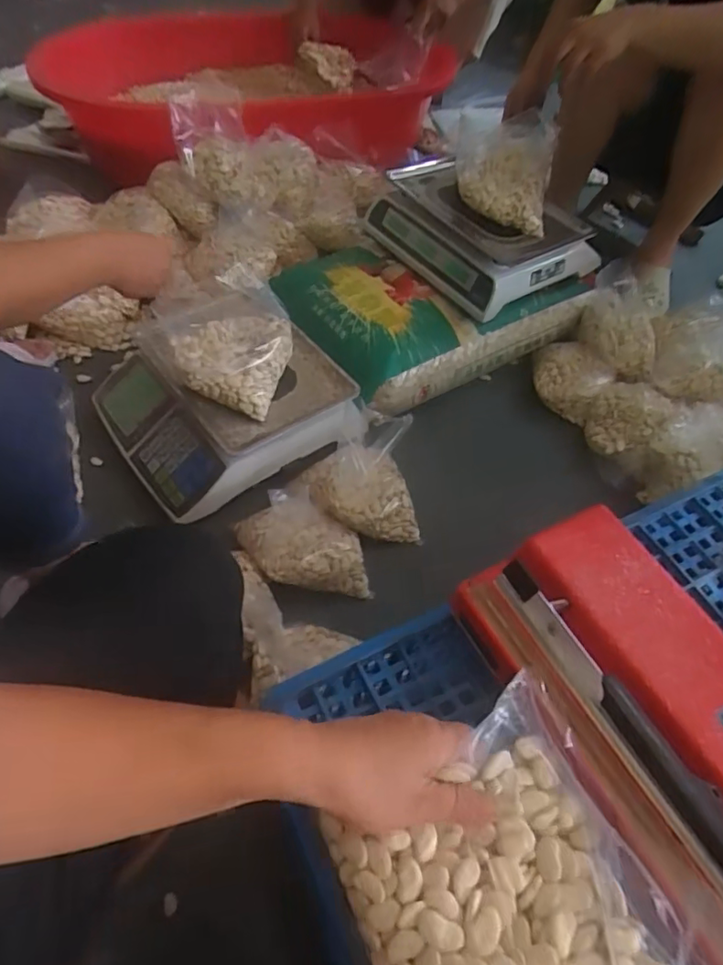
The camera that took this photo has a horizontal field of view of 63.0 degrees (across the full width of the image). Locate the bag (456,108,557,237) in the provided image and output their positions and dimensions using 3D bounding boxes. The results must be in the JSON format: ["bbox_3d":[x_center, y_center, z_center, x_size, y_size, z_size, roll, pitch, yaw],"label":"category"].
[{"bbox_3d":[0.256,-0.572,1.070,0.167,0.080,0.267,8,53,2],"label":"bag"}]

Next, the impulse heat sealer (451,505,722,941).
[{"bbox_3d":[0.239,0.209,0.389,0.149,0.086,0.425,-21,58,-19],"label":"impulse heat sealer"}]

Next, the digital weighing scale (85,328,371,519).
[{"bbox_3d":[-0.227,-0.138,0.962,0.339,0.100,0.326,-29,61,-24],"label":"digital weighing scale"}]

